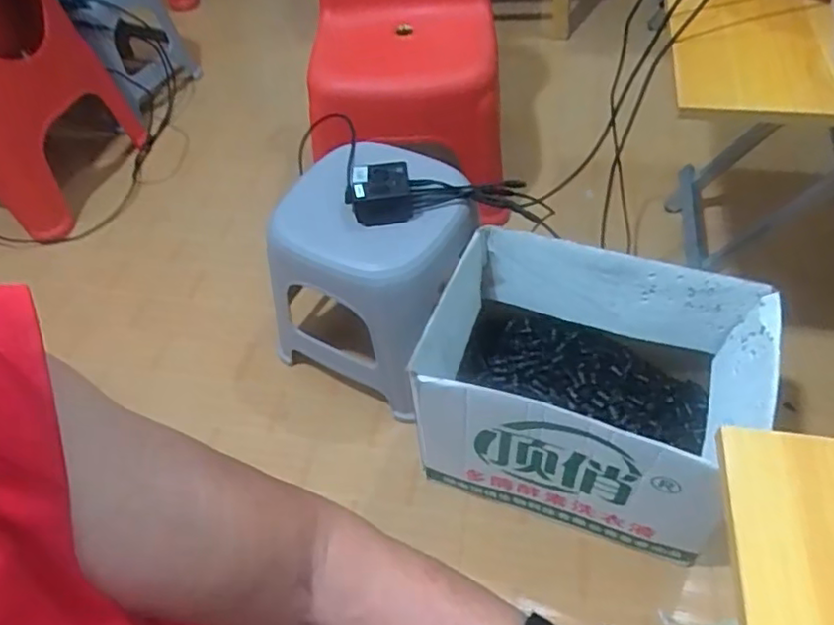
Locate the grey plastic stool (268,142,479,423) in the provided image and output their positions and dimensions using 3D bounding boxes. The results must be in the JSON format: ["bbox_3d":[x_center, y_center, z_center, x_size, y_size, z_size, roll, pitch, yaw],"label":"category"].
[{"bbox_3d":[-0.056,-0.060,0.981,0.273,0.298,0.265,24,57,22],"label":"grey plastic stool"}]

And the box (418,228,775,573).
[{"bbox_3d":[0.218,0.100,0.851,0.398,0.243,0.273,14,54,16],"label":"box"}]

